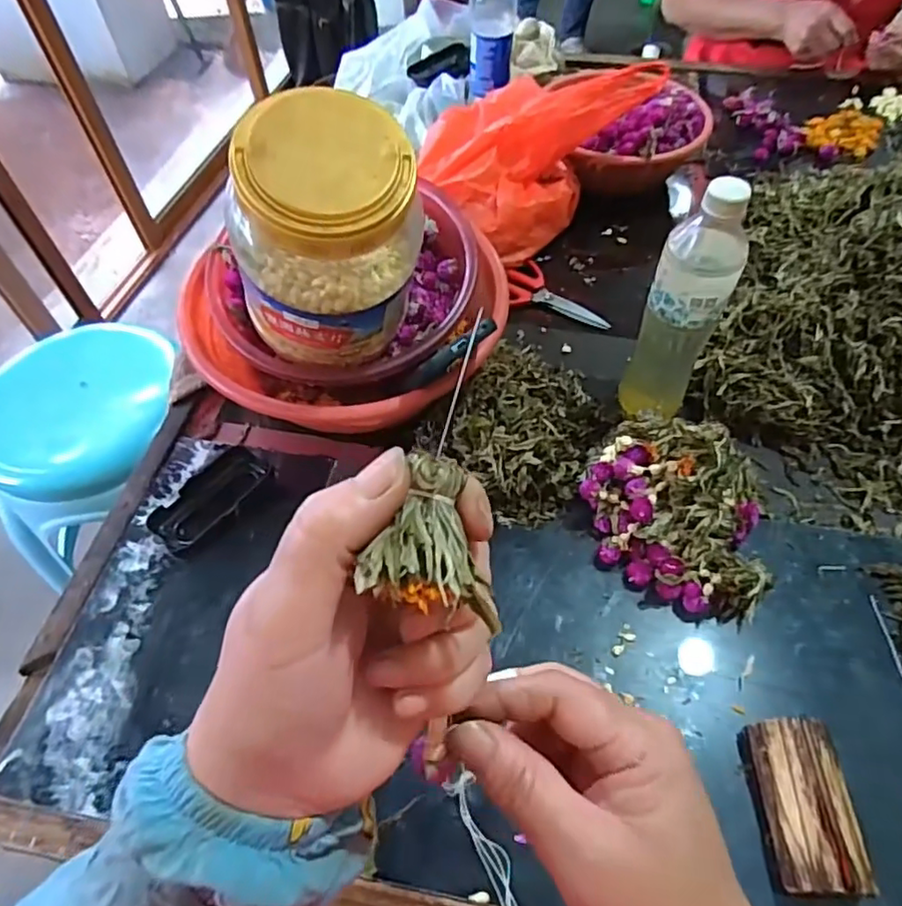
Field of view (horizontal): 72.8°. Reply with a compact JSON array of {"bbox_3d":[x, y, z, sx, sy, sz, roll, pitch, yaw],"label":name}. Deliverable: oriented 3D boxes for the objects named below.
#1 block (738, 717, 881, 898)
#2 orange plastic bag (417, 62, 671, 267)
[{"bbox_3d":[0.229,0.224,0.392,0.047,0.041,0.094,1,54,3],"label":"block"},{"bbox_3d":[0.088,-0.364,0.731,0.242,0.145,0.180,-34,60,-20],"label":"orange plastic bag"}]

